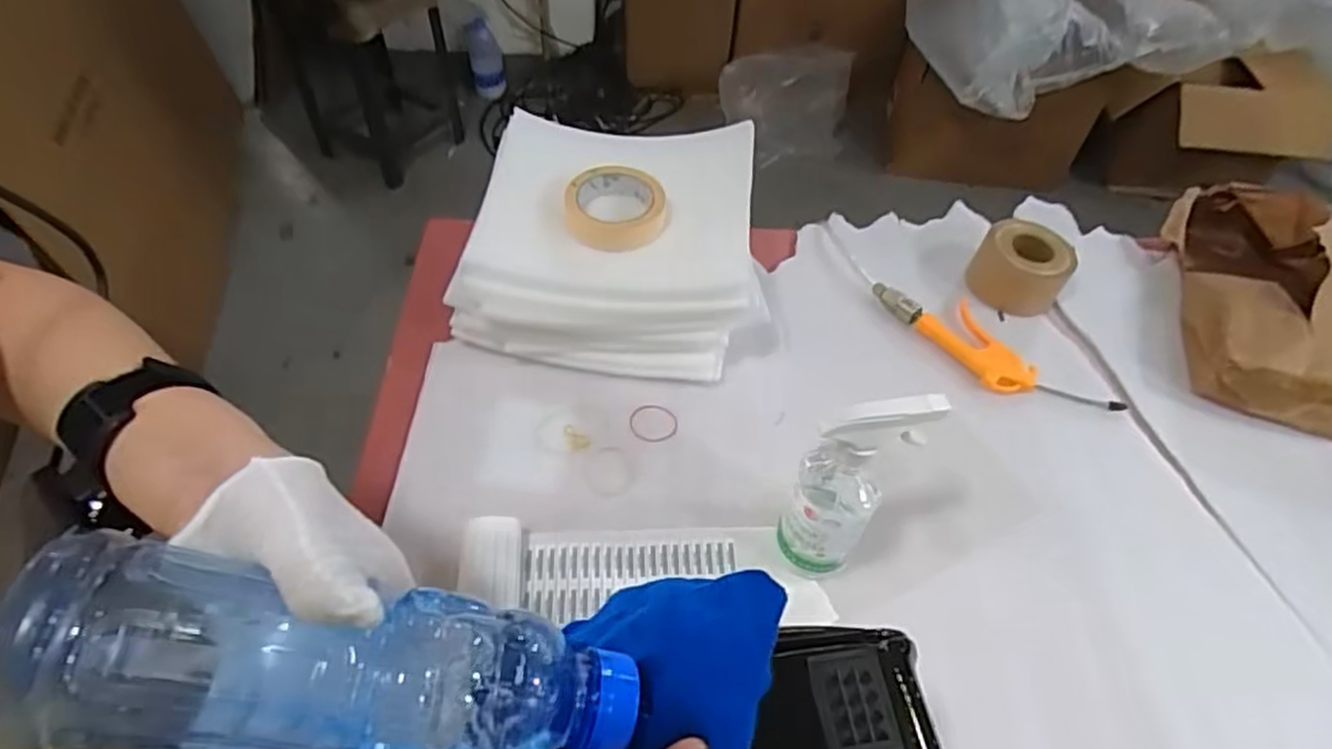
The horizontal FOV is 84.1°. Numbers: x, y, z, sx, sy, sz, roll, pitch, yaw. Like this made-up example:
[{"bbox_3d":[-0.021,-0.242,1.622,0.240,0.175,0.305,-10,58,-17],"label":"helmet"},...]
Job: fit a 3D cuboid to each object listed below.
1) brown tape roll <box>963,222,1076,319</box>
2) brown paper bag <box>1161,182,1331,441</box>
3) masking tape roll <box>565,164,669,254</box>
[{"bbox_3d":[0.425,-0.125,0.891,0.103,0.072,0.101,2,51,-3],"label":"brown tape roll"},{"bbox_3d":[0.712,-0.103,0.858,0.185,0.108,0.340,14,52,7],"label":"brown paper bag"},{"bbox_3d":[-0.053,-0.172,0.769,0.102,0.032,0.106,2,51,-3],"label":"masking tape roll"}]

